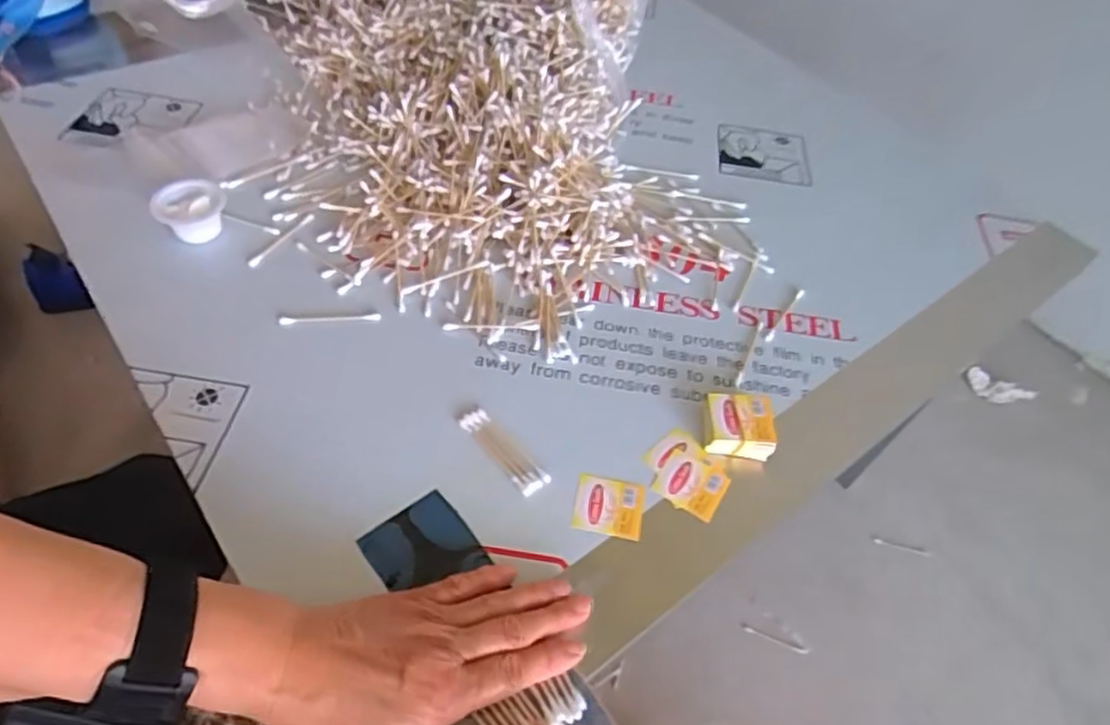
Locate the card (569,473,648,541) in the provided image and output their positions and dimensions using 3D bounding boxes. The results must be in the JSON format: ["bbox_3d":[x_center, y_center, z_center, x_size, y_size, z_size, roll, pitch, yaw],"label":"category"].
[{"bbox_3d":[0.035,0.094,0.448,0.045,0.004,0.040,11,51,1],"label":"card"}]

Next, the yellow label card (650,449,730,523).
[{"bbox_3d":[0.092,0.082,0.465,0.044,0.004,0.039,29,53,15],"label":"yellow label card"}]

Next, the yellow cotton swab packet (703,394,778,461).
[{"bbox_3d":[0.132,0.045,0.487,0.047,0.020,0.044,7,51,-2],"label":"yellow cotton swab packet"}]

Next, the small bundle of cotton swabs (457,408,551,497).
[{"bbox_3d":[-0.034,0.059,0.463,0.021,0.006,0.073,-34,63,-29],"label":"small bundle of cotton swabs"}]

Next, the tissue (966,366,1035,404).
[{"bbox_3d":[0.739,0.043,1.132,0.123,0.027,0.045,13,53,5],"label":"tissue"}]

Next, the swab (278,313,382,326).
[{"bbox_3d":[-0.169,-0.033,0.518,0.073,0.005,0.008,-5,54,-8],"label":"swab"}]

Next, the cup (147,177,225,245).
[{"bbox_3d":[-0.293,-0.121,0.556,0.054,0.028,0.054,4,51,-5],"label":"cup"}]

